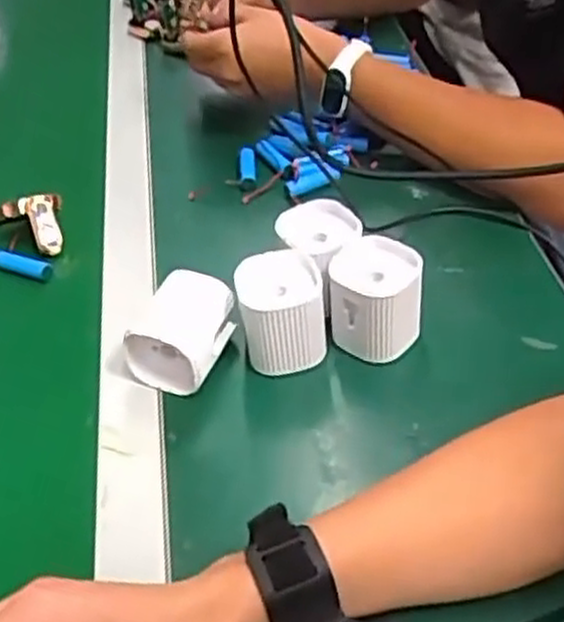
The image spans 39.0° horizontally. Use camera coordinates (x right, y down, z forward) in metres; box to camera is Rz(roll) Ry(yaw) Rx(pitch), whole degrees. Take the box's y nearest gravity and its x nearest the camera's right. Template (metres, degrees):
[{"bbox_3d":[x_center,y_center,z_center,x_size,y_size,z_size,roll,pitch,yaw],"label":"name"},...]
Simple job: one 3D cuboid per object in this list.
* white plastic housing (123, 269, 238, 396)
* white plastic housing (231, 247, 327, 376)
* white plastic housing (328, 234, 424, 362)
[{"bbox_3d":[-0.067,0.016,0.539,0.048,0.058,0.065,18,48,25],"label":"white plastic housing"},{"bbox_3d":[0.000,0.004,0.538,0.057,0.067,0.056,-9,42,-2],"label":"white plastic housing"},{"bbox_3d":[0.063,-0.004,0.534,0.060,0.062,0.067,2,43,10],"label":"white plastic housing"}]

